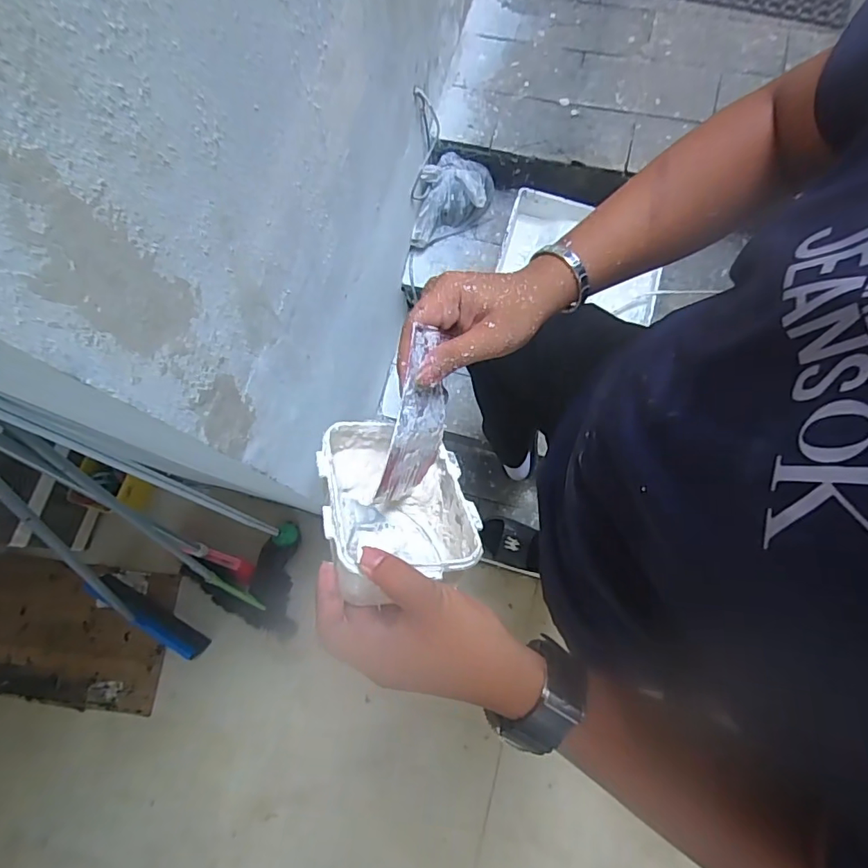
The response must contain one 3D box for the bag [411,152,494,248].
[{"bbox_3d":[0.046,-0.524,1.180,0.155,0.106,0.193,12,75,8],"label":"bag"}]

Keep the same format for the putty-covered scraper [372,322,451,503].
[{"bbox_3d":[-0.009,-0.011,0.370,0.008,0.060,0.124,24,106,31],"label":"putty-covered scraper"}]

